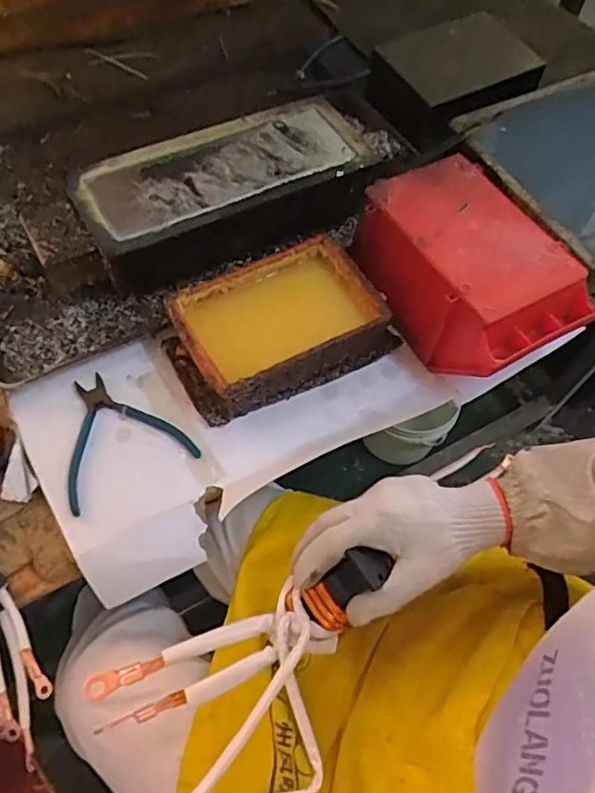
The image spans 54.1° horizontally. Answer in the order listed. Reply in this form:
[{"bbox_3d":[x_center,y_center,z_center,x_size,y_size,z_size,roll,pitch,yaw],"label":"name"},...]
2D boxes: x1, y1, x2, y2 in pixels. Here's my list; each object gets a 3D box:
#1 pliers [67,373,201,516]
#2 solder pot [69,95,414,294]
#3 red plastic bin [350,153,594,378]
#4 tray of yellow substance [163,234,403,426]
[{"bbox_3d":[-0.185,0.032,0.583,0.125,0.006,0.132,-26,65,-17],"label":"pliers"},{"bbox_3d":[-0.066,-0.251,0.708,0.364,0.087,0.153,-24,65,-16],"label":"solder pot"},{"bbox_3d":[0.179,-0.137,0.623,0.158,0.103,0.228,-24,65,-16],"label":"red plastic bin"},{"bbox_3d":[-0.021,-0.073,0.616,0.222,0.065,0.135,-25,65,-17],"label":"tray of yellow substance"}]

